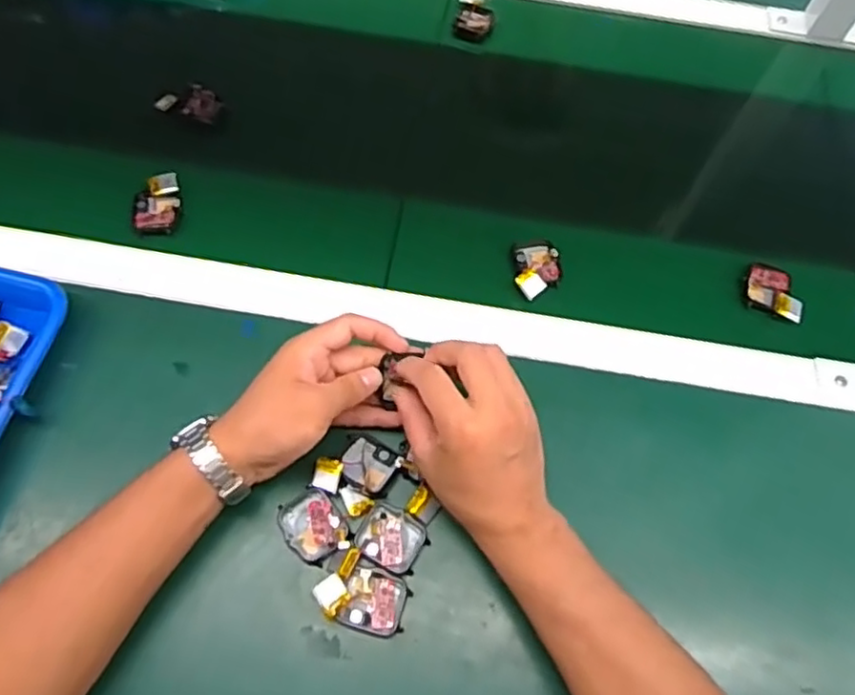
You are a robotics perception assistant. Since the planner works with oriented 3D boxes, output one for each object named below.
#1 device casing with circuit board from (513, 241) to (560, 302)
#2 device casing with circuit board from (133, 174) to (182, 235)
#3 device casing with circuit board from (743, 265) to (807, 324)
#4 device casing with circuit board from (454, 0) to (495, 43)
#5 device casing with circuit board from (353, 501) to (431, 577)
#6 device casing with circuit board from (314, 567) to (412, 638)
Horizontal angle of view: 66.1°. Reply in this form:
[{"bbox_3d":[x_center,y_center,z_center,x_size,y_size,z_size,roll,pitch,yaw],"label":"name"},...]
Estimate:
[{"bbox_3d":[0.093,-0.067,0.556,0.038,0.014,0.058,3,64,-2],"label":"device casing with circuit board"},{"bbox_3d":[-0.231,-0.124,0.562,0.036,0.009,0.055,1,77,-13],"label":"device casing with circuit board"},{"bbox_3d":[0.298,-0.048,0.561,0.056,0.007,0.039,33,72,24],"label":"device casing with circuit board"},{"bbox_3d":[0.051,-0.349,0.699,0.040,0.007,0.062,11,64,1],"label":"device casing with circuit board"},{"bbox_3d":[-0.024,0.131,0.451,0.044,0.015,0.041,24,65,8],"label":"device casing with circuit board"},{"bbox_3d":[-0.043,0.165,0.433,0.058,0.015,0.038,14,64,3],"label":"device casing with circuit board"}]

